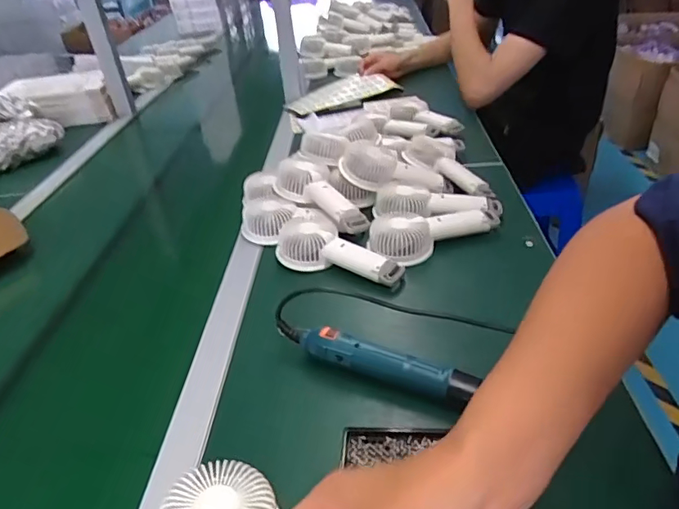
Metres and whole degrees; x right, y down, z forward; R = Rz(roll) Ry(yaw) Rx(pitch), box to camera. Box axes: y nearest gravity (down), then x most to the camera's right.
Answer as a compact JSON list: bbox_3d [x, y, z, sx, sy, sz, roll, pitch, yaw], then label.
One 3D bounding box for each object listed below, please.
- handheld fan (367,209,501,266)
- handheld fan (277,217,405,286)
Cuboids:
[{"bbox_3d":[0.135,-0.035,0.680,0.181,0.036,0.070,-11,35,-8],"label":"handheld fan"},{"bbox_3d":[-0.005,-0.003,0.653,0.179,0.041,0.080,19,42,31],"label":"handheld fan"}]

